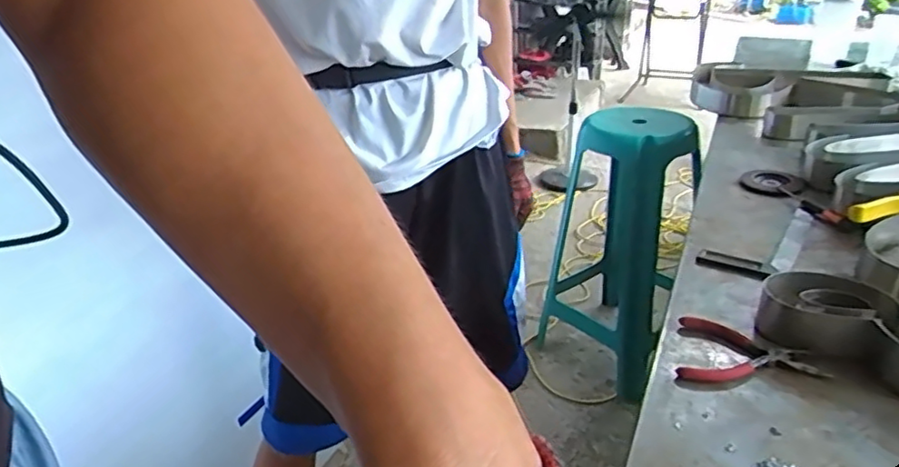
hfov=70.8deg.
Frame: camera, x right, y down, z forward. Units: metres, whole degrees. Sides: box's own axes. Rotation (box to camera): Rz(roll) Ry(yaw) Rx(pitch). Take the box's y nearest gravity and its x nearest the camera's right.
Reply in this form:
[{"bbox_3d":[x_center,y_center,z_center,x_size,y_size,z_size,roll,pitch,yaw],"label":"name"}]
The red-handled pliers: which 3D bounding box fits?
[{"bbox_3d":[0.319,0.135,0.677,0.141,0.014,0.113,6,28,20],"label":"red-handled pliers"}]

